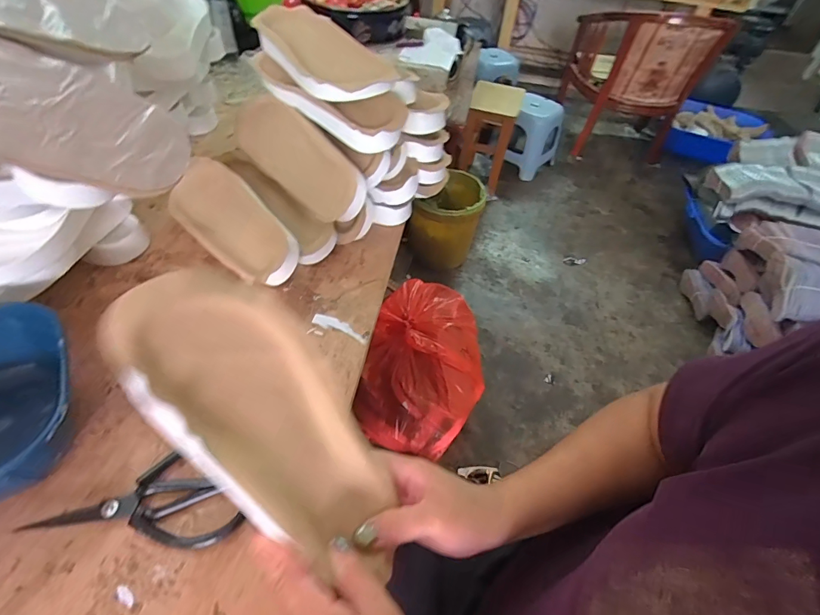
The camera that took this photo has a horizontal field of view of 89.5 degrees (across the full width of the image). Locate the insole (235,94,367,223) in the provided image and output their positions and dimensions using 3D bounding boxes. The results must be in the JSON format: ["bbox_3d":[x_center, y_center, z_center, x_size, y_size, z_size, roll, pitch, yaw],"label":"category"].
[{"bbox_3d":[-0.154,-0.204,0.551,0.232,0.091,0.030,39,16,18],"label":"insole"}]

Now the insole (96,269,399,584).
[{"bbox_3d":[-0.087,0.068,0.269,0.210,0.025,0.101,54,51,-17],"label":"insole"}]

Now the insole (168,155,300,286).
[{"bbox_3d":[-0.234,-0.114,0.541,0.228,0.025,0.096,37,98,22],"label":"insole"}]

